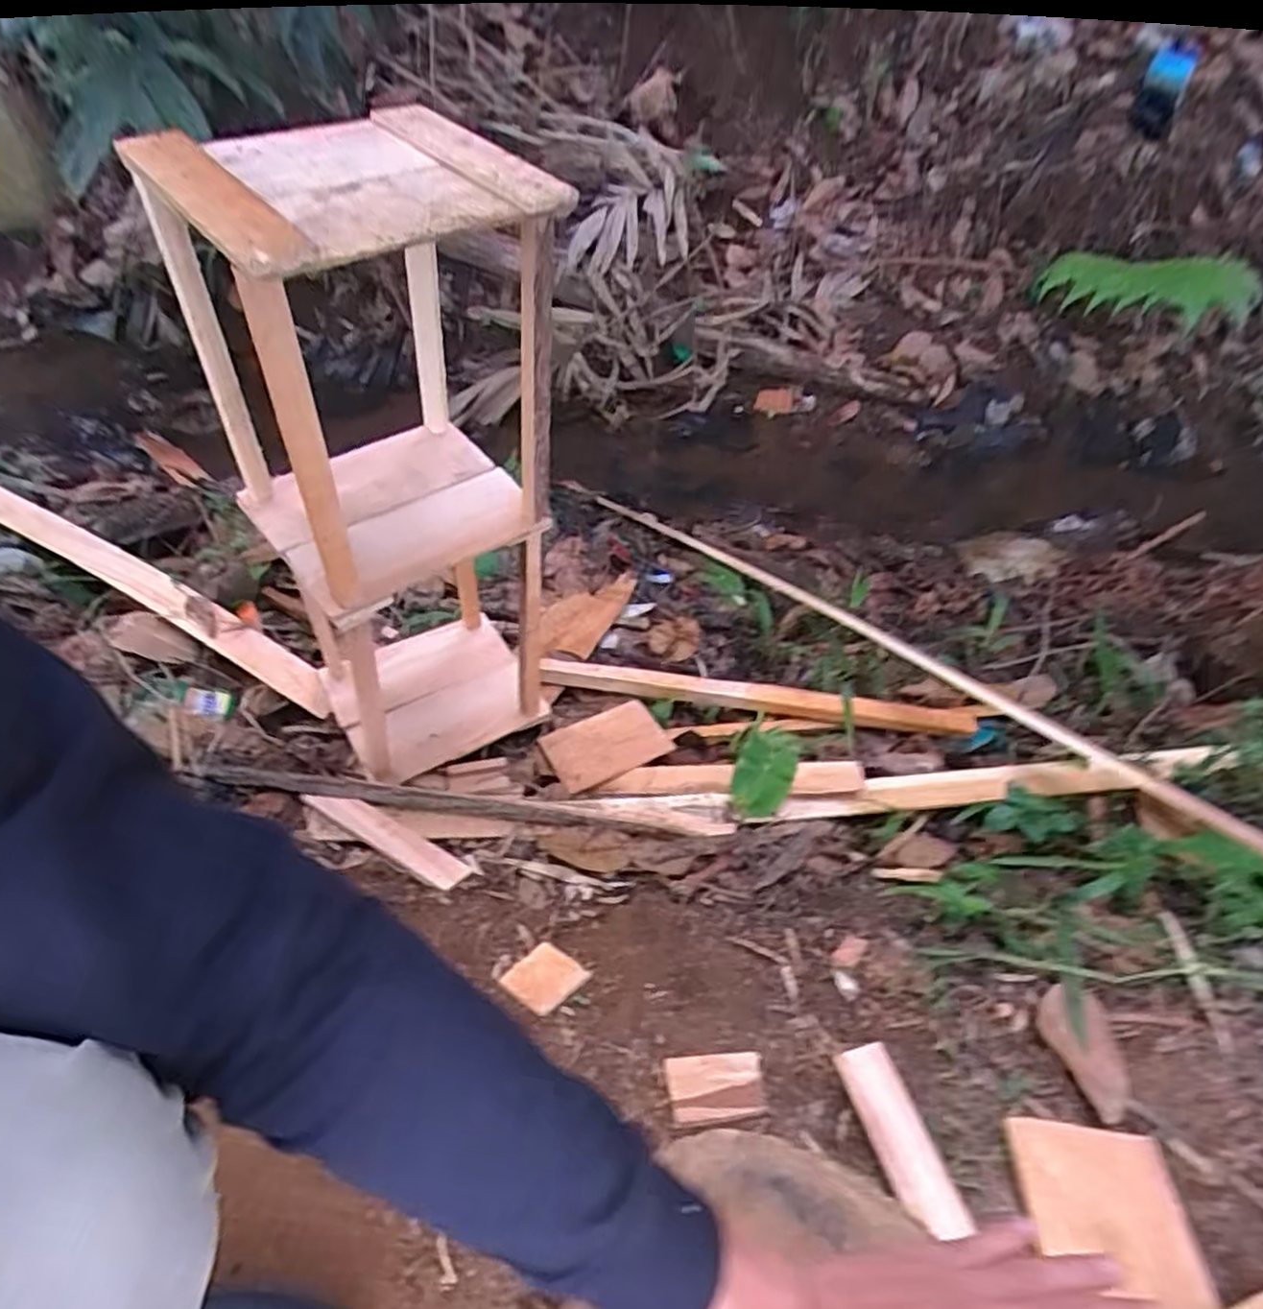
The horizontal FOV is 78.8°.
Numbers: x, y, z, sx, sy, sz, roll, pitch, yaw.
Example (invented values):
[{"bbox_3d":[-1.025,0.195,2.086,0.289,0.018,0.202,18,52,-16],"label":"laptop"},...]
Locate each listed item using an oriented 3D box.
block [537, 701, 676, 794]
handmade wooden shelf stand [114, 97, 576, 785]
[{"bbox_3d":[-0.033,0.120,1.021,0.154,0.014,0.109,-22,48,-15],"label":"block"},{"bbox_3d":[-0.244,-0.146,0.802,0.269,0.661,0.283,-23,52,-28],"label":"handmade wooden shelf stand"}]

